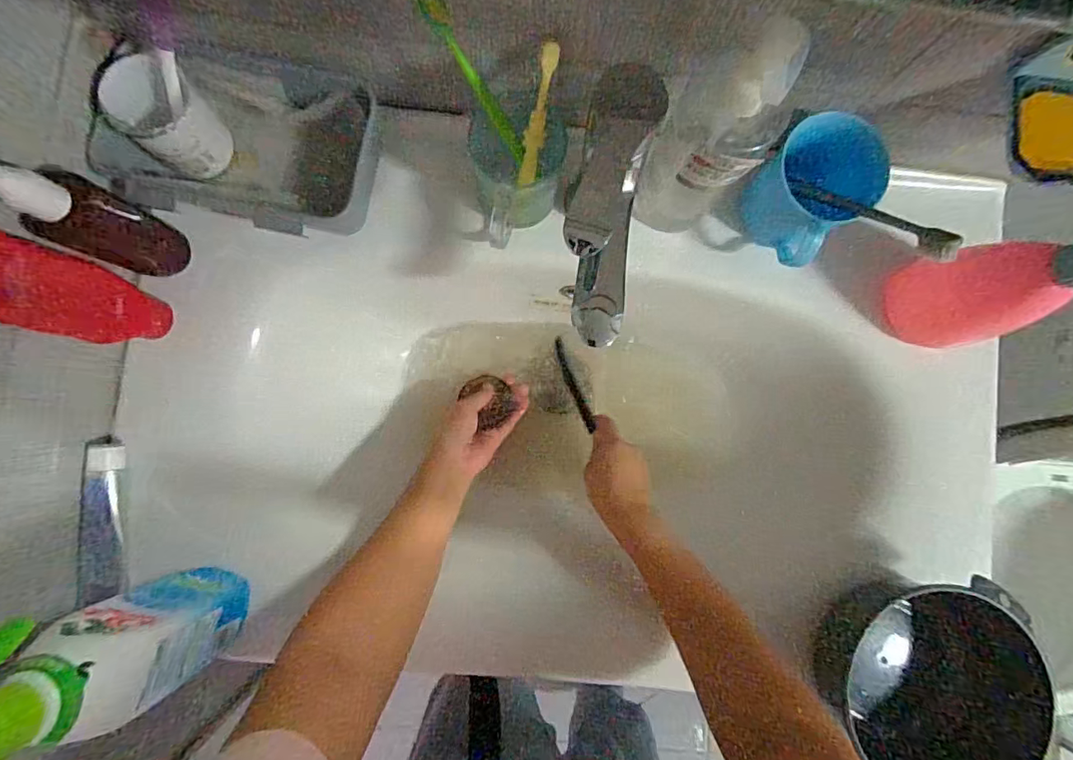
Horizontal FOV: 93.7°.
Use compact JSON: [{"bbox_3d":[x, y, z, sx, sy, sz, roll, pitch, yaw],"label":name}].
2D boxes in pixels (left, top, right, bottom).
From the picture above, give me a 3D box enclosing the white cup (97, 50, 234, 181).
[{"bbox_3d":[-0.305,-0.219,0.414,0.082,0.070,0.068,41,86,0],"label":"white cup"}]

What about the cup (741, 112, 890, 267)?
[{"bbox_3d":[0.220,-0.153,0.419,0.096,0.083,0.081,-44,89,-4],"label":"cup"}]

